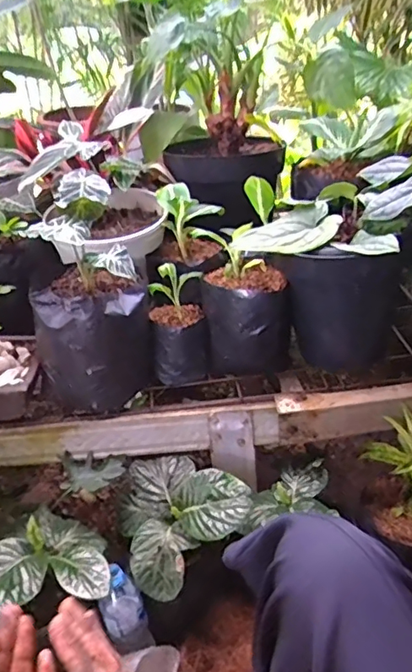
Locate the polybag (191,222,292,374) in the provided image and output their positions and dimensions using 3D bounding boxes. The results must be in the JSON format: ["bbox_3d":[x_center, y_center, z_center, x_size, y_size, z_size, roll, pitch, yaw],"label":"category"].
[{"bbox_3d":[0.066,-0.062,0.938,0.146,0.204,0.158,-4,35,-6],"label":"polybag"}]

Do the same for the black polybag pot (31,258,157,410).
[{"bbox_3d":[-0.183,-0.009,0.887,0.178,0.173,0.186,0,35,0],"label":"black polybag pot"}]

